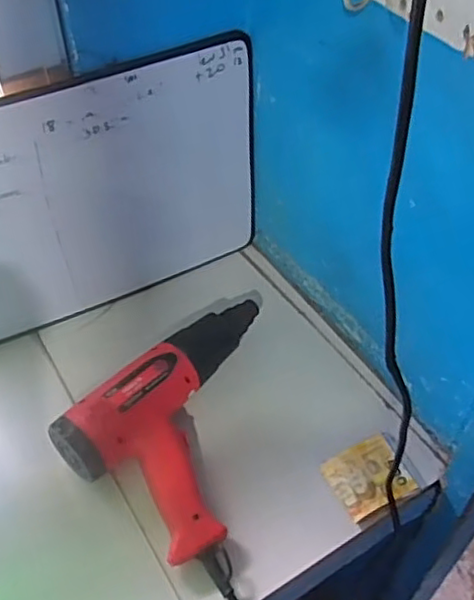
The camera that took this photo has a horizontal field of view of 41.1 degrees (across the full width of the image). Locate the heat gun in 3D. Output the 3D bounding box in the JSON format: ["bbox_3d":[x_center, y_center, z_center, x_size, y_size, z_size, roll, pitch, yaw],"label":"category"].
[{"bbox_3d":[-0.028,0.111,0.643,0.177,0.076,0.265,32,56,26],"label":"heat gun"}]

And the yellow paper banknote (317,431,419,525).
[{"bbox_3d":[0.131,0.172,0.625,0.075,0.008,0.066,-22,56,-16],"label":"yellow paper banknote"}]

